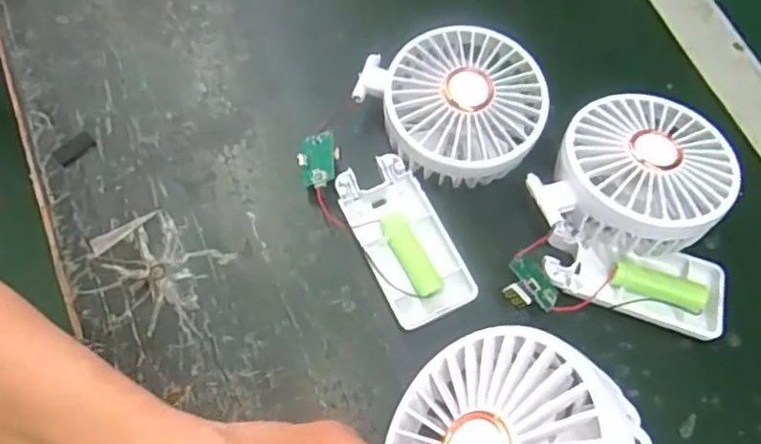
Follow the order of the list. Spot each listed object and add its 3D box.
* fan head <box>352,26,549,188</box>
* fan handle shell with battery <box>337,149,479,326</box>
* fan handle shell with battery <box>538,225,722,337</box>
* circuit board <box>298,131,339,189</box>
[{"bbox_3d":[0.043,-0.063,0.364,0.085,0.047,0.092,1,68,-2],"label":"fan head"},{"bbox_3d":[0.012,0.010,0.347,0.044,0.016,0.091,-25,71,-12],"label":"fan handle shell with battery"},{"bbox_3d":[0.135,0.032,0.345,0.094,0.021,0.043,16,69,4],"label":"fan handle shell with battery"},{"bbox_3d":[-0.034,-0.034,0.352,0.023,0.004,0.028,-17,74,11],"label":"circuit board"}]

